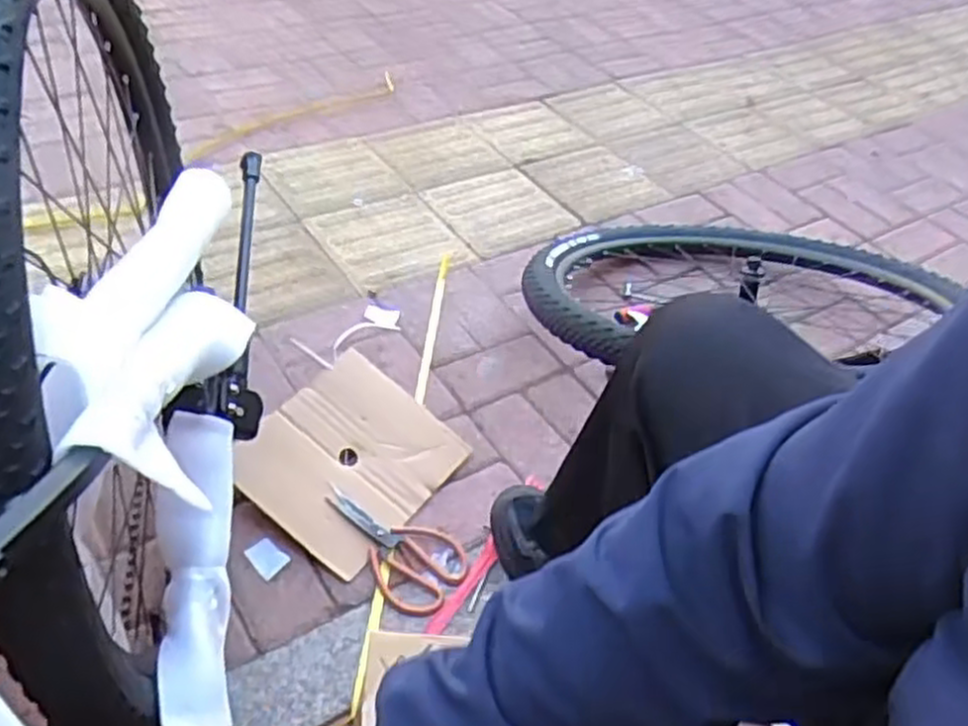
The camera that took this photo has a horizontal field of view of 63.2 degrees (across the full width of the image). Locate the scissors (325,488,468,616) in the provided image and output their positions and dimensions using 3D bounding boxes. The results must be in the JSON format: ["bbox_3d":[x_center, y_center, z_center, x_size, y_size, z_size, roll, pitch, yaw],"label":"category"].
[{"bbox_3d":[-0.116,0.223,0.971,0.189,0.008,0.116,36,52,11],"label":"scissors"}]

